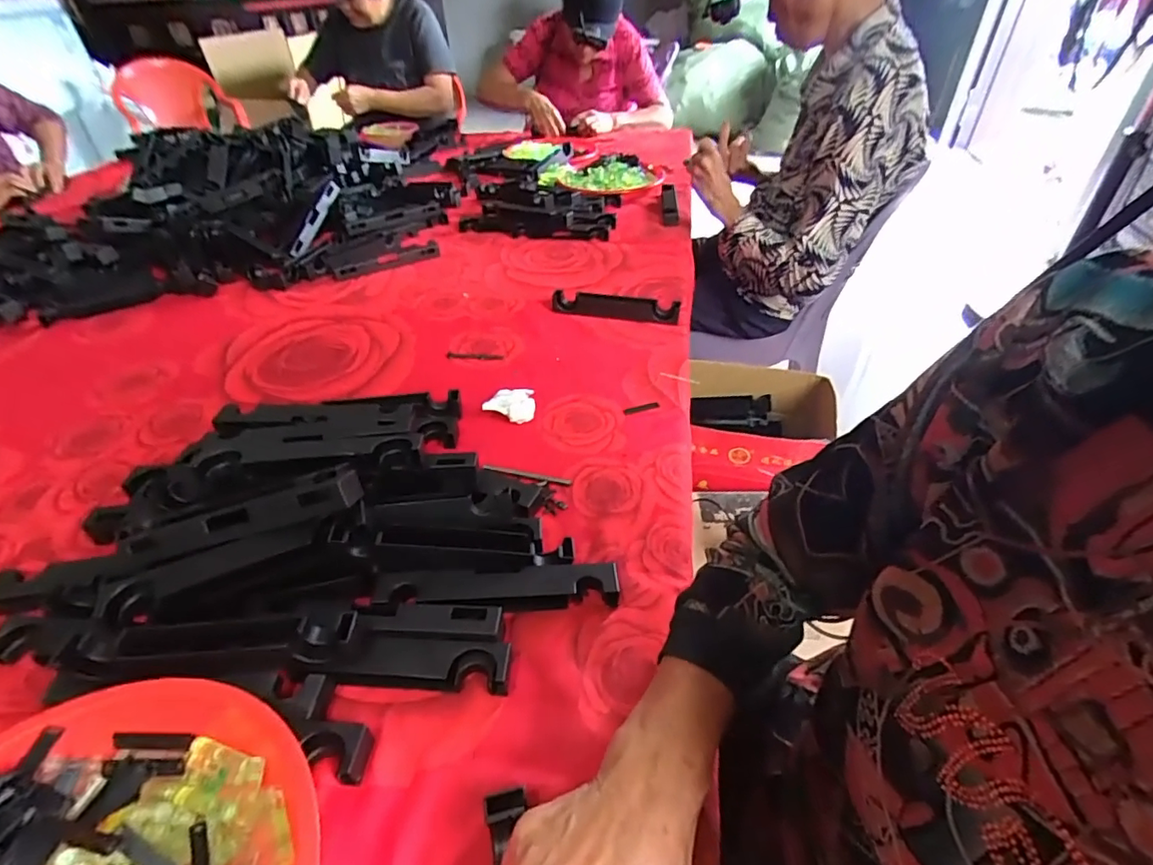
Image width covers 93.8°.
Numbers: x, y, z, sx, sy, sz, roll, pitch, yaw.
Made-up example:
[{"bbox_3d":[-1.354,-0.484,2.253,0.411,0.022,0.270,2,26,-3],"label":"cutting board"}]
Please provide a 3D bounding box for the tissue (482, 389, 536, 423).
[{"bbox_3d":[-0.078,-0.034,0.646,0.054,0.030,0.041,4,39,6],"label":"tissue"}]

